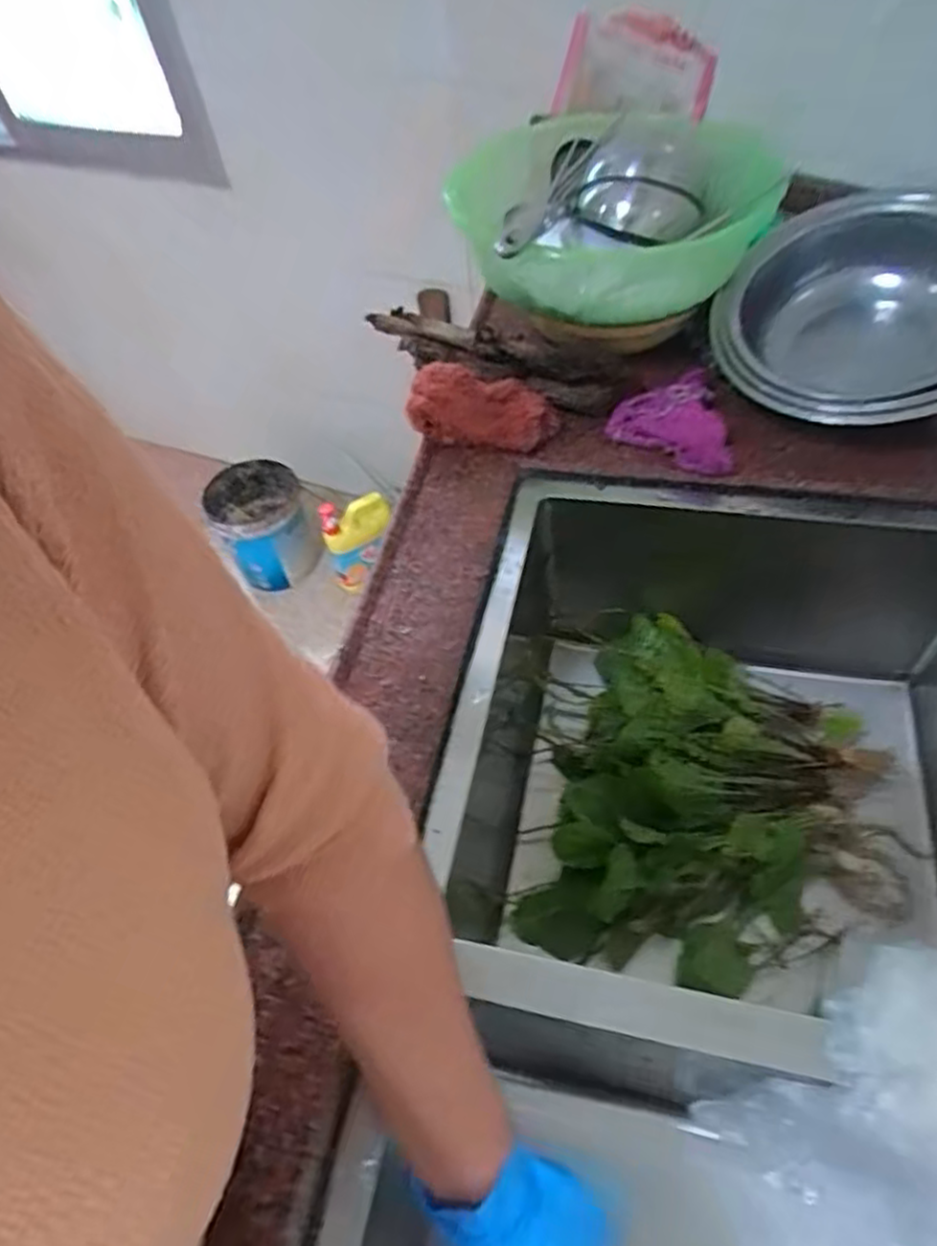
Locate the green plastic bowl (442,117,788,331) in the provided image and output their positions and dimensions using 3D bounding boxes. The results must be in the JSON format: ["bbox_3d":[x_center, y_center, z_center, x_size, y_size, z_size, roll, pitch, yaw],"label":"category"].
[{"bbox_3d":[0.110,-0.361,0.665,0.236,0.116,0.282,-32,55,-19],"label":"green plastic bowl"}]

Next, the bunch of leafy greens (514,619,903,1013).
[{"bbox_3d":[0.221,0.154,0.644,0.288,0.079,0.315,10,53,13],"label":"bunch of leafy greens"}]

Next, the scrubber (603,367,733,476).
[{"bbox_3d":[0.193,-0.180,0.660,0.109,0.045,0.085,27,58,25],"label":"scrubber"}]

